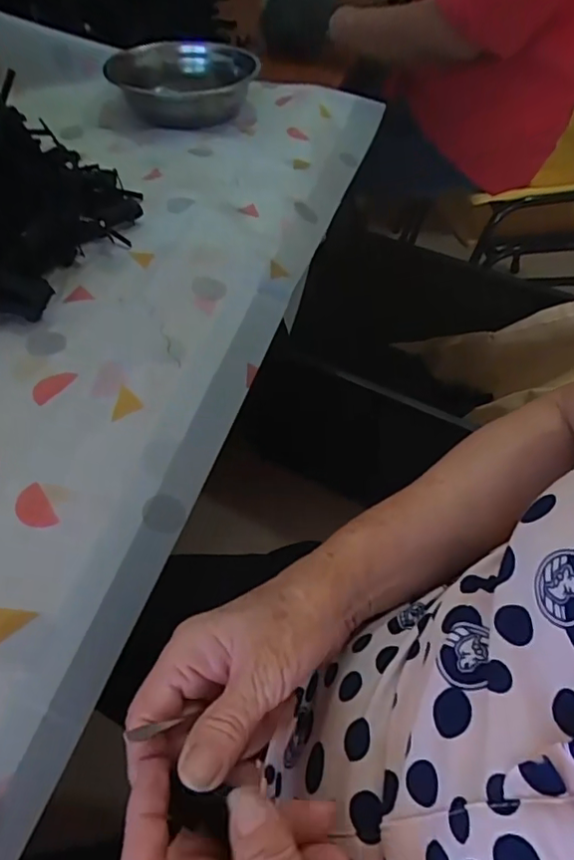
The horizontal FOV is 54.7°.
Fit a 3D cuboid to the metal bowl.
[{"bbox_3d":[-0.137,-0.486,0.774,0.178,0.050,0.211,25,53,16],"label":"metal bowl"}]

